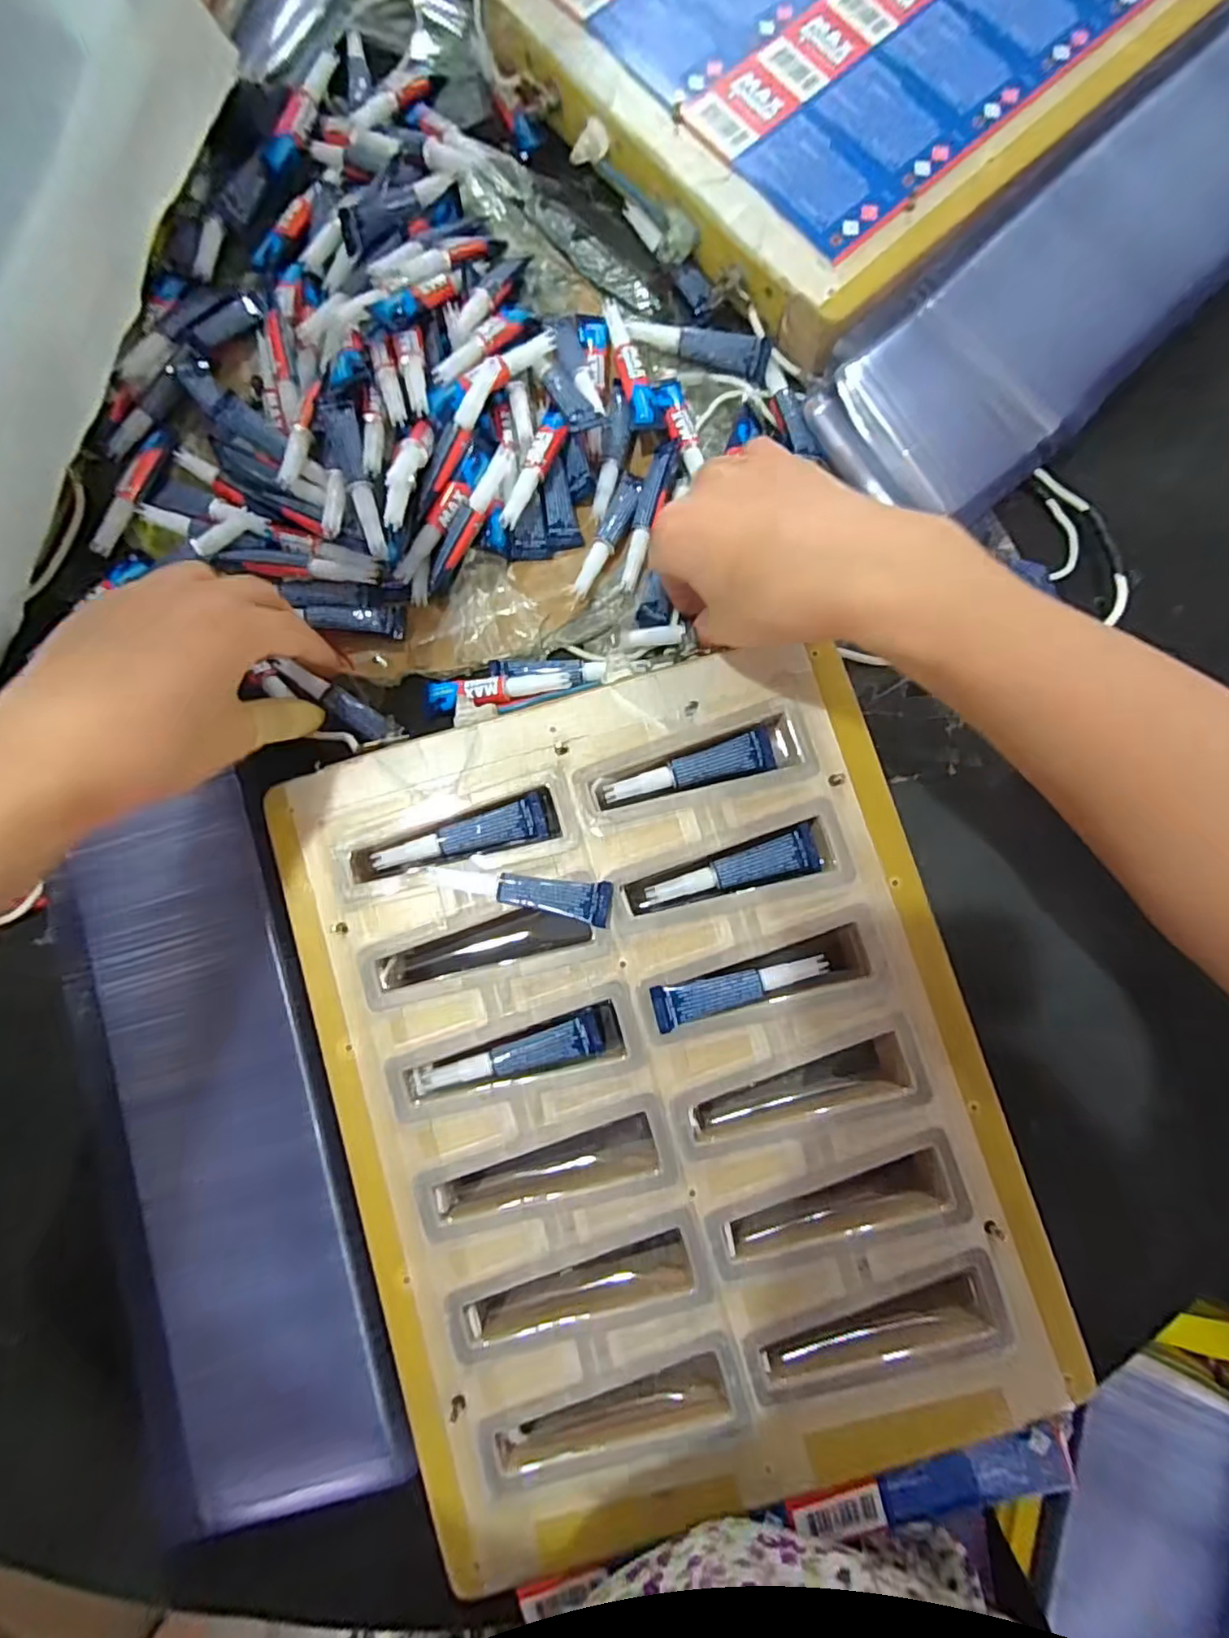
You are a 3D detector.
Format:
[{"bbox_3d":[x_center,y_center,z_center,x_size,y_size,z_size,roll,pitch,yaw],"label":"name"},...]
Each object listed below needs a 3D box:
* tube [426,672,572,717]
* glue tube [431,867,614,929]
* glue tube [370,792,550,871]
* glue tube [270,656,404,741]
[{"bbox_3d":[-0.060,-0.065,0.317,0.075,0.014,0.018,-6,89,7],"label":"tube"},{"bbox_3d":[-0.040,0.032,0.276,0.077,0.014,0.017,9,85,2],"label":"glue tube"},{"bbox_3d":[-0.070,0.011,0.288,0.079,0.008,0.020,-21,85,-1],"label":"glue tube"},{"bbox_3d":[-0.141,-0.059,0.321,0.074,0.012,0.015,33,85,5],"label":"glue tube"}]

